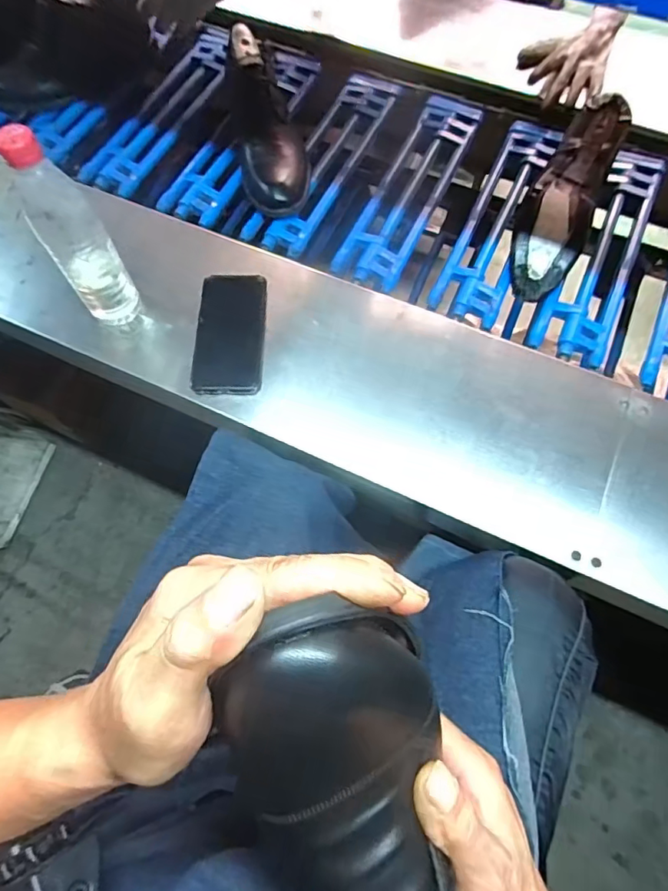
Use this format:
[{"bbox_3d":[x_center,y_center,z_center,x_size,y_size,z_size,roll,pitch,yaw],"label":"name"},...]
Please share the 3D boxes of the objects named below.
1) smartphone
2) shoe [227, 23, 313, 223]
[{"bbox_3d":[-0.124,-0.136,0.610,0.080,0.012,0.167,-1,68,1],"label":"smartphone"},{"bbox_3d":[-0.101,-0.479,0.750,0.095,0.118,0.278,-13,68,-4],"label":"shoe"}]

